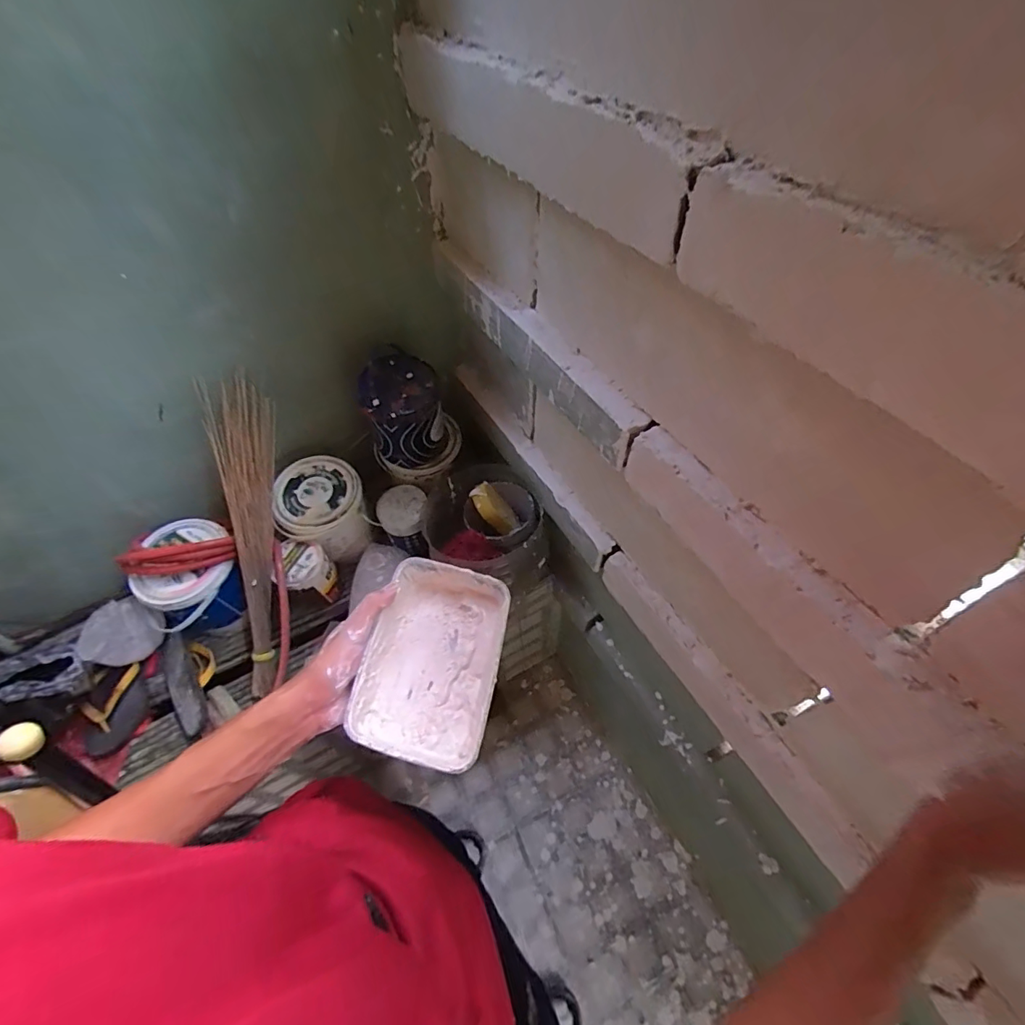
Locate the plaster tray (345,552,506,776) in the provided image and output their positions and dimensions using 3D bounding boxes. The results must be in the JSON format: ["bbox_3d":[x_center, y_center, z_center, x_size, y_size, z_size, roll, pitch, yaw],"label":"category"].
[{"bbox_3d":[-0.069,0.132,0.440,0.111,0.053,0.166,6,54,7],"label":"plaster tray"}]

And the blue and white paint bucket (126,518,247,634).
[{"bbox_3d":[-0.617,0.137,0.962,0.167,0.192,0.167,-1,54,2],"label":"blue and white paint bucket"}]

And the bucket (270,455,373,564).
[{"bbox_3d":[-0.394,-0.005,1.039,0.166,0.157,0.166,-1,54,2],"label":"bucket"}]

